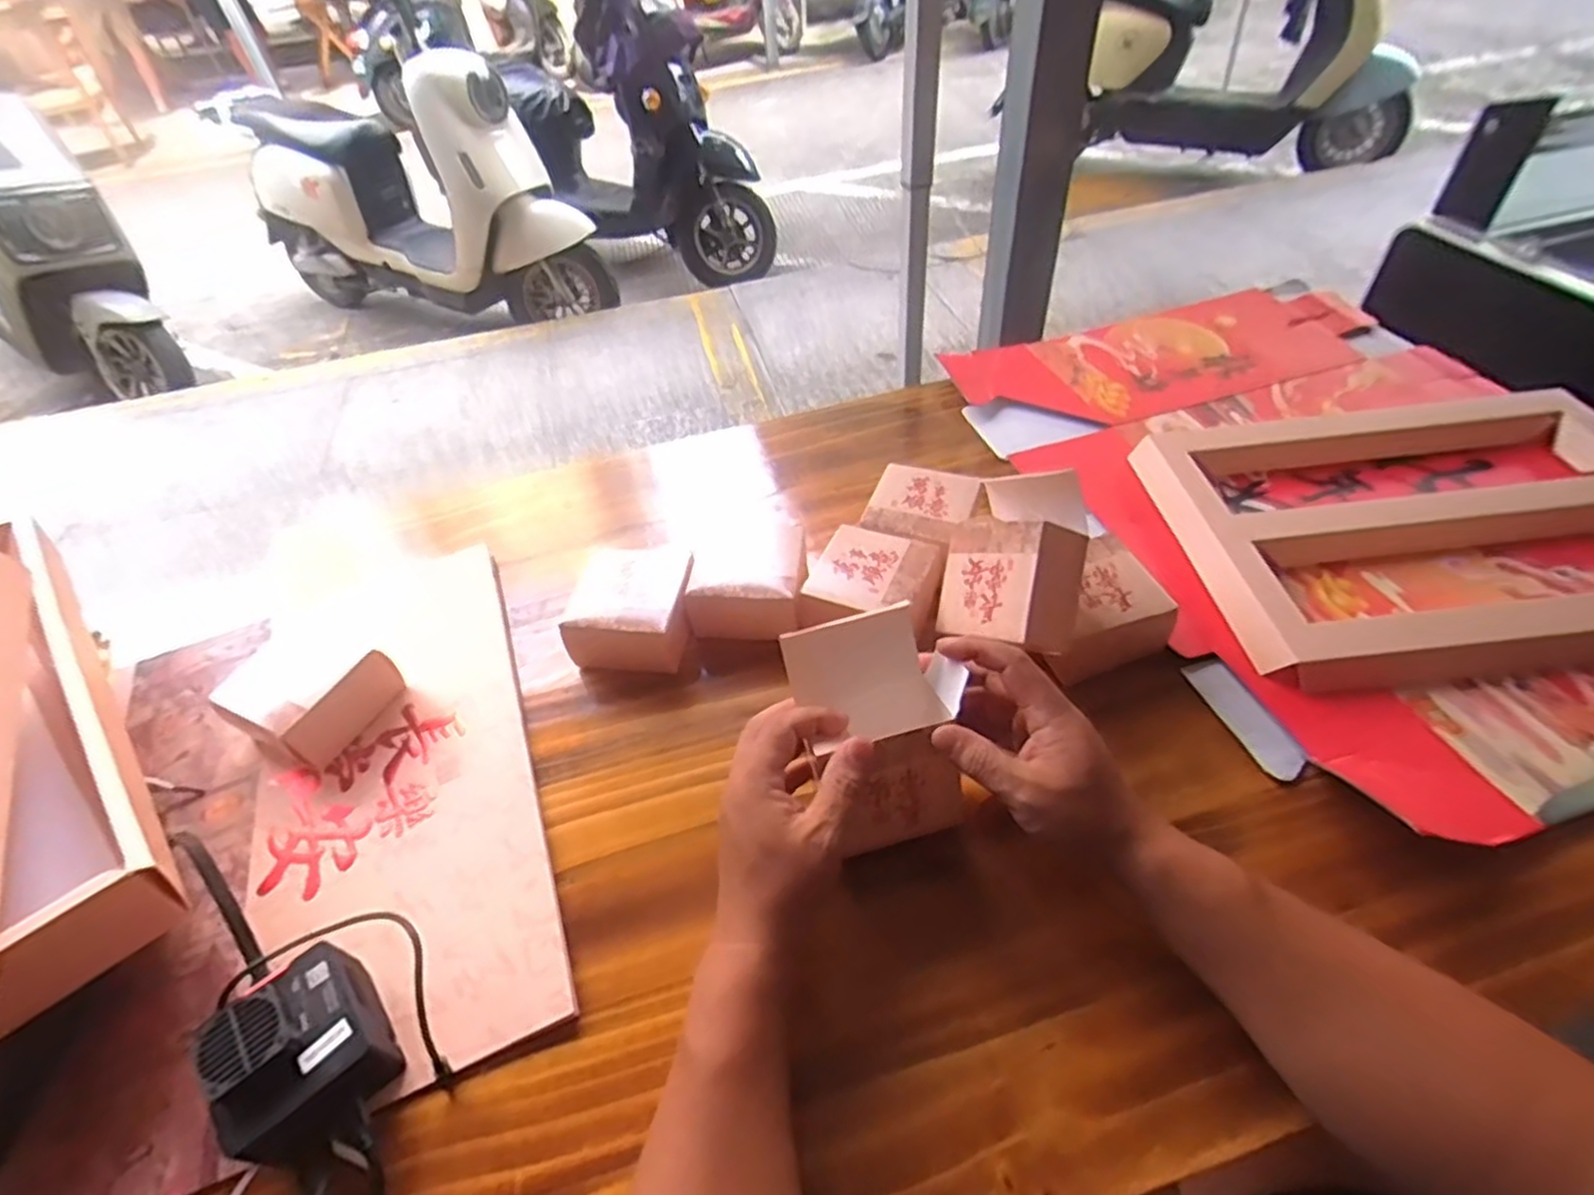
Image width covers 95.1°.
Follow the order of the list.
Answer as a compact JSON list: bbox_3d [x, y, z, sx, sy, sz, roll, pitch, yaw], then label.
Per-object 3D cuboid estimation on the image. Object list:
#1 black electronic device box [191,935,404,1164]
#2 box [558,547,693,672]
[{"bbox_3d":[-0.261,0.240,0.386,0.074,0.059,0.085,-34,54,-22],"label":"black electronic device box"},{"bbox_3d":[-0.128,0.008,0.577,0.094,0.047,0.091,4,49,9],"label":"box"}]

